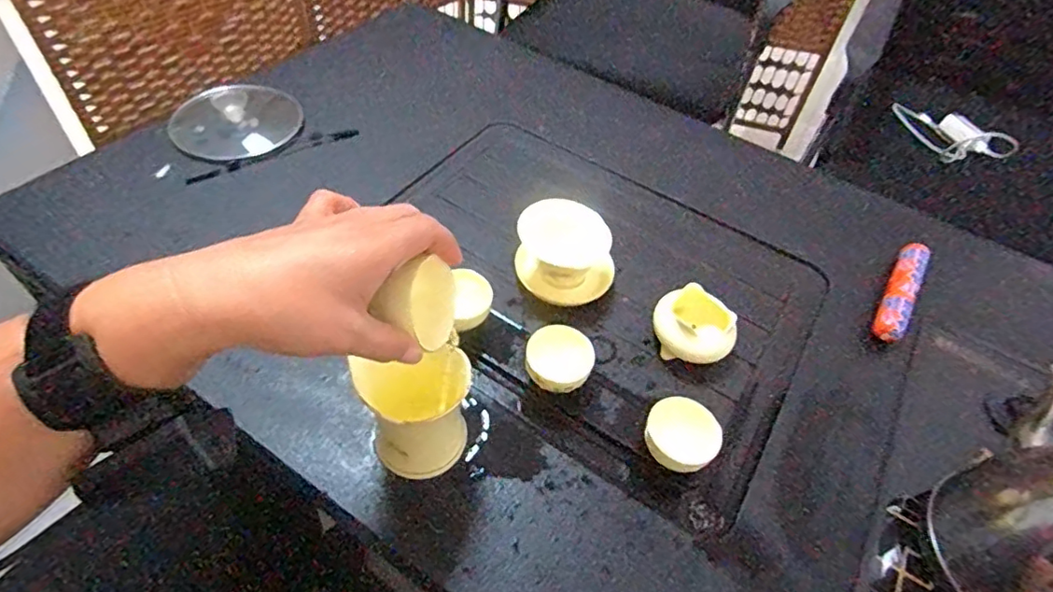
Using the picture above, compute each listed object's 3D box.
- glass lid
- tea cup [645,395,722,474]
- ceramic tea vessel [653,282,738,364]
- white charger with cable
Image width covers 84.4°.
[{"bbox_3d":[-0.363,-0.222,0.724,0.144,0.021,0.138,3,50,-4],"label":"glass lid"},{"bbox_3d":[0.128,0.122,0.491,0.057,0.052,0.056,3,50,-4],"label":"tea cup"},{"bbox_3d":[0.159,0.032,0.563,0.058,0.052,0.081,-34,61,-30],"label":"ceramic tea vessel"},{"bbox_3d":[0.740,-0.282,1.012,0.058,0.063,0.178,-19,54,-21],"label":"white charger with cable"}]

